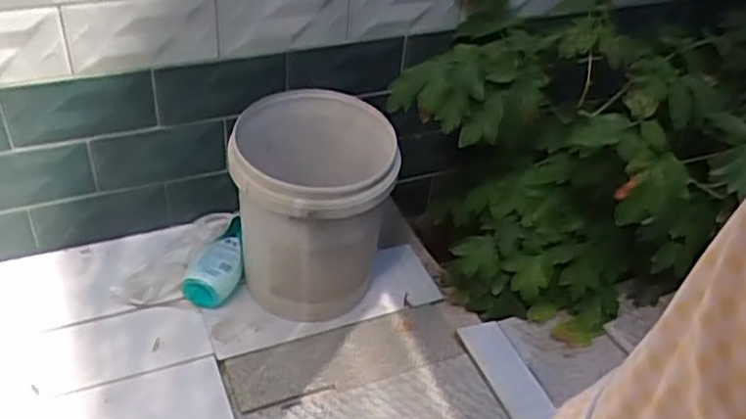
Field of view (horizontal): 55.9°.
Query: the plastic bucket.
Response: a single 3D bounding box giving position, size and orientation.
[{"bbox_3d":[-0.122,-0.002,1.417,0.308,0.364,0.358,7,39,0],"label":"plastic bucket"}]

